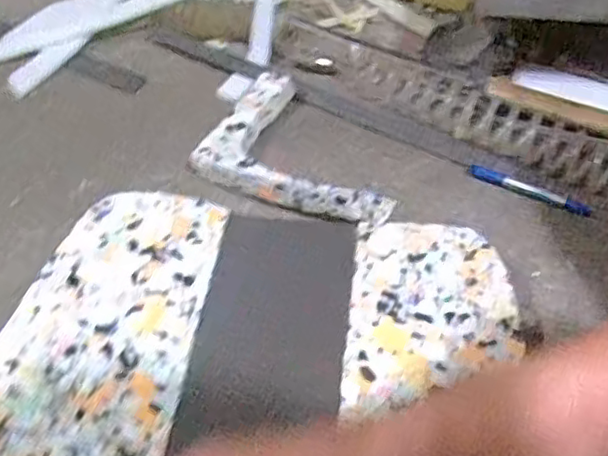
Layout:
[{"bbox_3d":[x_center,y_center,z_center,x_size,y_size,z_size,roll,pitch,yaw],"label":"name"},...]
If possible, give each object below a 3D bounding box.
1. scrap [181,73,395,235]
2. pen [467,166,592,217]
[{"bbox_3d":[0.008,-0.085,0.714,0.252,0.060,0.164,27,58,22],"label":"scrap"},{"bbox_3d":[0.247,-0.043,0.701,0.134,0.009,0.018,22,56,19],"label":"pen"}]

